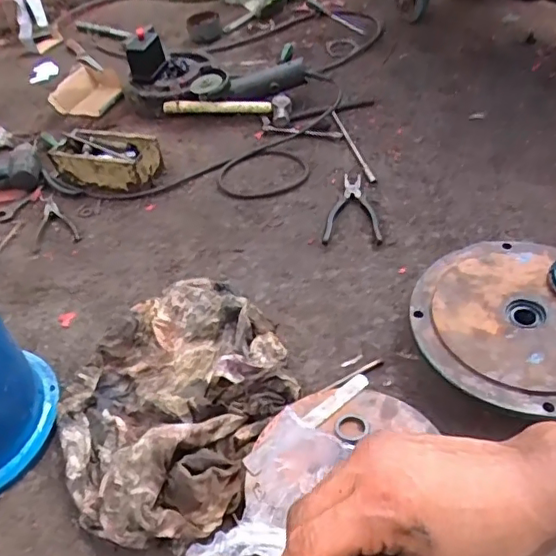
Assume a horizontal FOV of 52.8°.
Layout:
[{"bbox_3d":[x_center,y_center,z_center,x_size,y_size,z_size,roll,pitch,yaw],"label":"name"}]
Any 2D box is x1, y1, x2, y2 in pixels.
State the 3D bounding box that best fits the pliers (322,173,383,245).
[{"bbox_3d":[0.140,-0.131,1.037,0.101,0.024,0.182,0,48,10],"label":"pliers"}]

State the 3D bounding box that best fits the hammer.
[{"bbox_3d":[-0.111,-0.394,1.310,0.300,0.047,0.100,11,50,19],"label":"hammer"}]

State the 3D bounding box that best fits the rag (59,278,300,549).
[{"bbox_3d":[-0.135,0.143,0.760,0.301,0.081,0.402,13,48,17],"label":"rag"}]

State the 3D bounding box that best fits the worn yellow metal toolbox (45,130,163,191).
[{"bbox_3d":[-0.362,-0.251,1.180,0.220,0.076,0.116,11,50,19],"label":"worn yellow metal toolbox"}]

